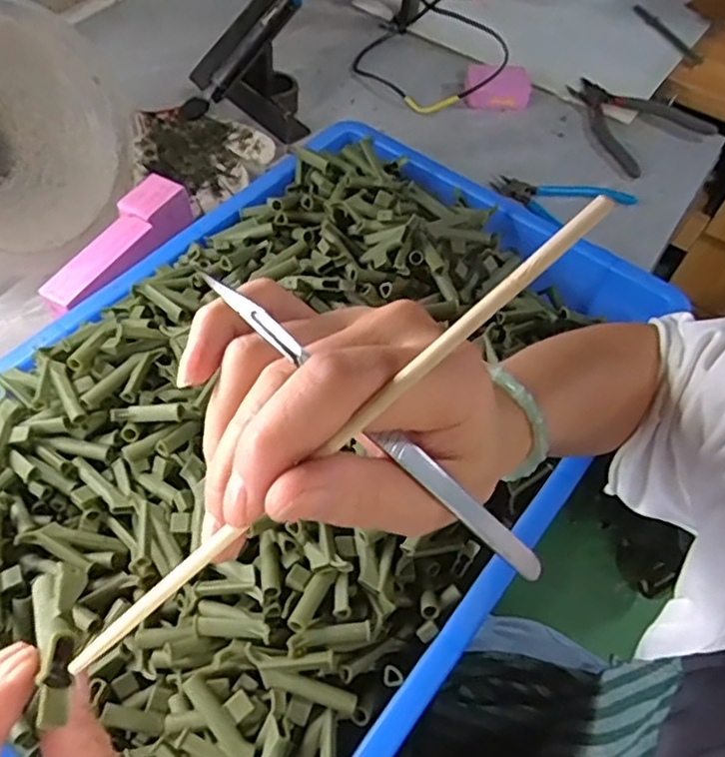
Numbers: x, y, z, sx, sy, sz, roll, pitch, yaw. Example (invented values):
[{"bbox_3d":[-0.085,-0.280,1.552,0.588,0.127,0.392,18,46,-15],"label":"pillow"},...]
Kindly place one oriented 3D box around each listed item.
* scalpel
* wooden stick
[{"bbox_3d":[0.008,0.018,0.191,0.136,0.007,0.009,43,57,-17],"label":"scalpel"},{"bbox_3d":[-0.011,0.020,0.173,0.191,0.008,0.006,-42,63,10],"label":"wooden stick"}]

